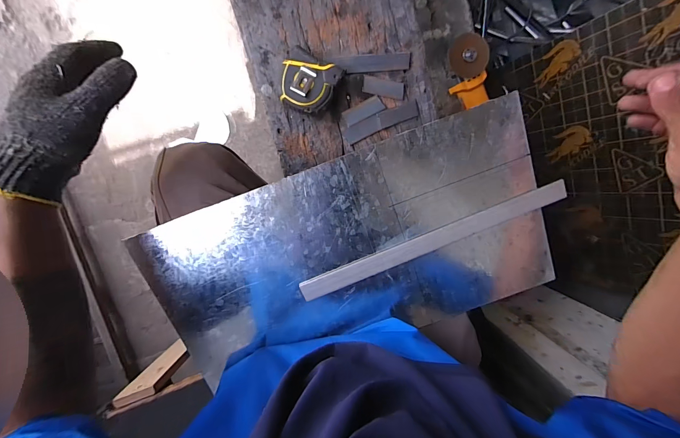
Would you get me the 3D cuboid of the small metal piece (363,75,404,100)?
[{"bbox_3d":[0.063,-0.190,0.450,0.060,0.009,0.024,12,96,-7],"label":"small metal piece"}]

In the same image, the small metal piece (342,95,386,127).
[{"bbox_3d":[0.034,-0.159,0.456,0.059,0.005,0.024,-27,99,-1],"label":"small metal piece"}]

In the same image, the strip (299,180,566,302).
[{"bbox_3d":[0.117,0.028,0.400,0.351,0.008,0.028,-22,97,1],"label":"strip"}]

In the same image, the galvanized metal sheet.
[{"bbox_3d":[0.019,0.049,0.403,0.492,0.010,0.251,-20,105,1],"label":"galvanized metal sheet"}]

